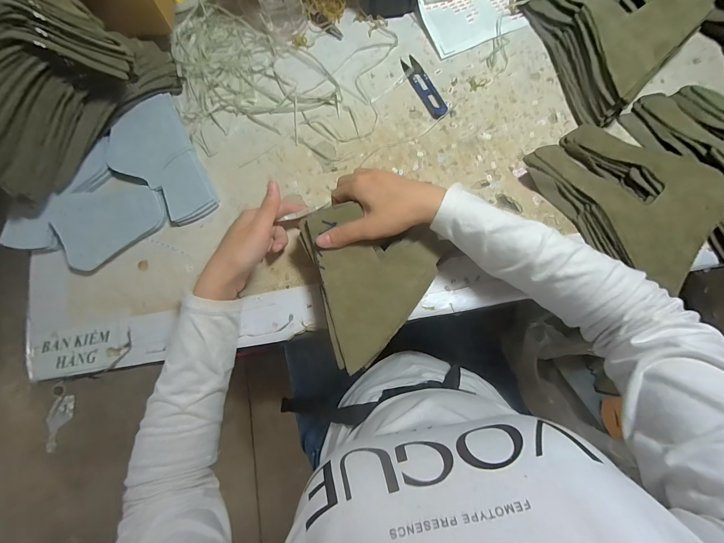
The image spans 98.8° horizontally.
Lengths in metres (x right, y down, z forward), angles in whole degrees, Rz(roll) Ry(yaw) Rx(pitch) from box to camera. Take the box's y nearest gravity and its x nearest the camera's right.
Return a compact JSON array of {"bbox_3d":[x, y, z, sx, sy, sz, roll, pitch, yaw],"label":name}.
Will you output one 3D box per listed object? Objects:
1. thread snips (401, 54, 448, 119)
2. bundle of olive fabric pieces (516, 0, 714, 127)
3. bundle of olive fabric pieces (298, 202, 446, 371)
[{"bbox_3d":[0.082,-0.247,0.411,0.026,0.009,0.103,-22,79,-1],"label":"thread snips"},{"bbox_3d":[0.311,-0.295,0.379,0.149,0.064,0.212,-18,79,-1],"label":"bundle of olive fabric pieces"},{"bbox_3d":[0.020,0.003,0.310,0.131,0.017,0.155,-17,78,-4],"label":"bundle of olive fabric pieces"}]

